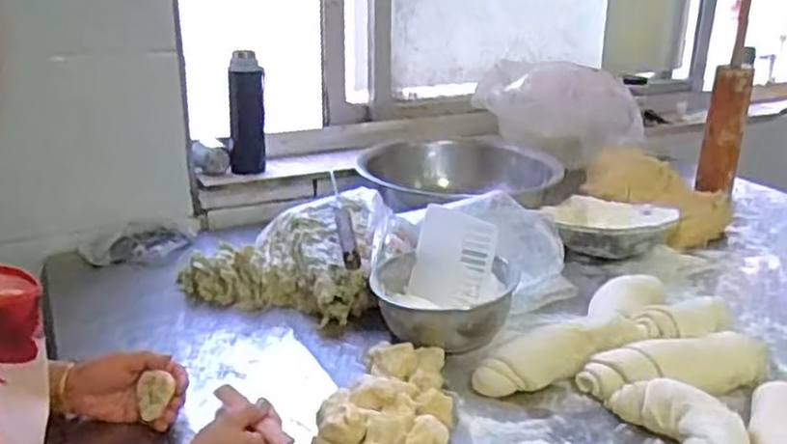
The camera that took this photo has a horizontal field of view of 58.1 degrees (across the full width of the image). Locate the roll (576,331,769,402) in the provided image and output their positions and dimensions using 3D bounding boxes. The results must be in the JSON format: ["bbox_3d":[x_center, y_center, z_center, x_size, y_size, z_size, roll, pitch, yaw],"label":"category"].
[{"bbox_3d":[0.327,0.164,0.818,0.225,0.060,0.058,-7,21,-18],"label":"roll"}]

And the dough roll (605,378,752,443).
[{"bbox_3d":[0.295,0.214,0.694,0.095,0.047,0.180,-2,20,-5],"label":"dough roll"}]

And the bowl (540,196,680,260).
[{"bbox_3d":[0.360,0.013,1.183,0.206,0.069,0.177,2,20,6],"label":"bowl"}]

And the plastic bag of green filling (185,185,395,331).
[{"bbox_3d":[-0.144,0.034,1.077,0.291,0.120,0.228,7,21,18],"label":"plastic bag of green filling"}]

